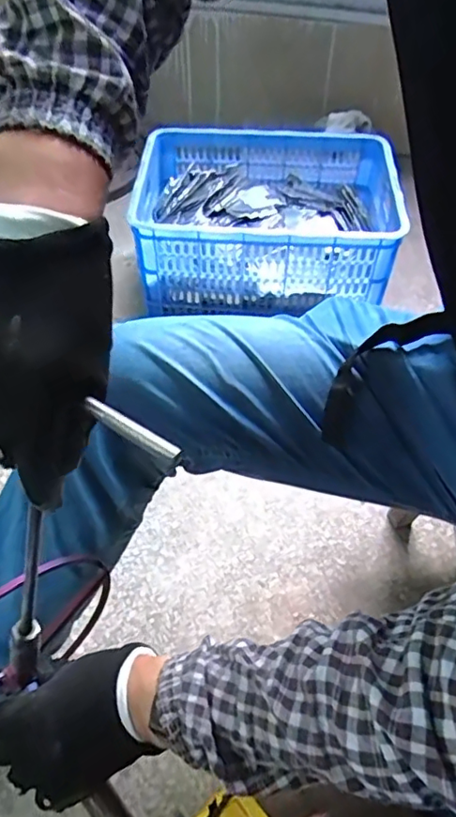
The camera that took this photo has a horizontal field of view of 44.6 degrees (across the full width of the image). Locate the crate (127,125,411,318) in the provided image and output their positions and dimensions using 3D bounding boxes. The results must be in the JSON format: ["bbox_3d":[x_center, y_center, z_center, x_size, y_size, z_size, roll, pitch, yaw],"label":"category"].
[{"bbox_3d":[0.067,-0.366,1.086,0.450,0.196,0.318,3,51,0],"label":"crate"}]

